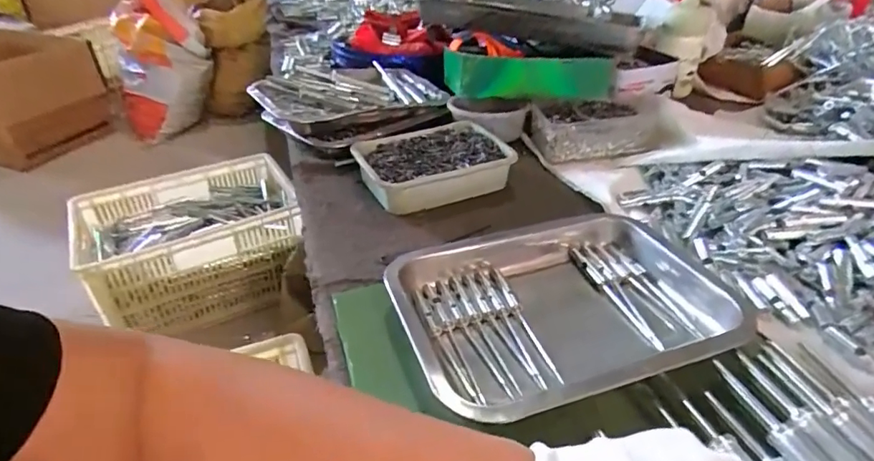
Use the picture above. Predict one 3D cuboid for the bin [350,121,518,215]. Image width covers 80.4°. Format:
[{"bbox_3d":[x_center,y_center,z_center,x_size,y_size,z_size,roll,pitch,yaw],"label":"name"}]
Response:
[{"bbox_3d":[-0.006,-0.084,0.637,0.182,0.042,0.131,-17,39,-21],"label":"bin"}]

